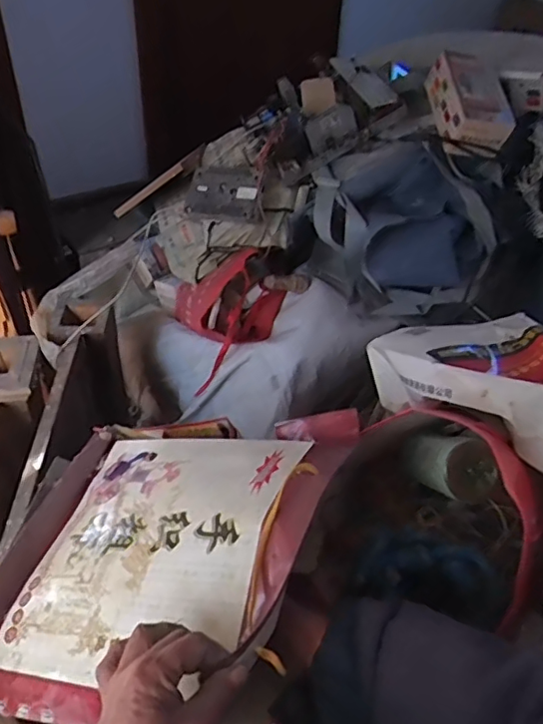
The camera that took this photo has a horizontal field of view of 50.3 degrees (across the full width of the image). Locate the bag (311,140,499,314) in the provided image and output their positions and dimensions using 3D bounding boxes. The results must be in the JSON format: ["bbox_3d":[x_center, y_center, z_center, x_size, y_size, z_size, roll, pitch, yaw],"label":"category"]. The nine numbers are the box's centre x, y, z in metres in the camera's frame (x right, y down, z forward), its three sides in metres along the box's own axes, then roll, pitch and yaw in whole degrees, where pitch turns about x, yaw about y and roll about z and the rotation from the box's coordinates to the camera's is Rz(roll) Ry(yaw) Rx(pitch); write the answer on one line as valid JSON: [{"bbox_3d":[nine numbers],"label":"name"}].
[{"bbox_3d":[0.265,-0.252,1.199,0.362,0.297,0.197,10,41,6],"label":"bag"}]

